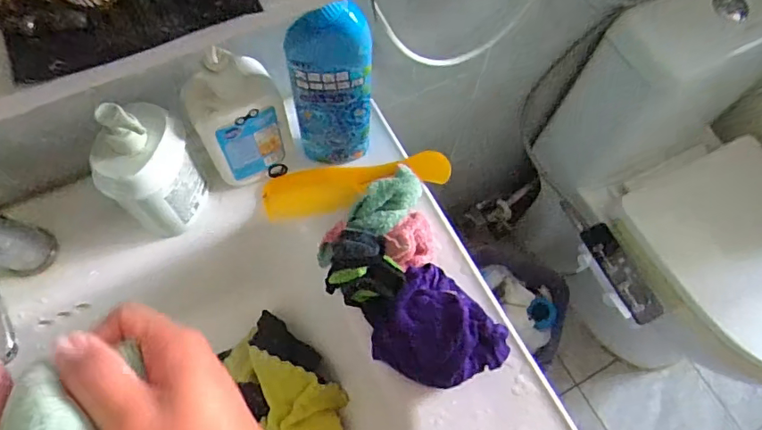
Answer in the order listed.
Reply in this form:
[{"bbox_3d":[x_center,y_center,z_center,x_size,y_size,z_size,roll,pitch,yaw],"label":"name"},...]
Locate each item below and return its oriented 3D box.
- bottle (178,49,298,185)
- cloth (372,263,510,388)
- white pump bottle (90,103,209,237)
[{"bbox_3d":[-0.137,-0.087,0.500,0.089,0.157,0.049,-21,69,-12],"label":"bottle"},{"bbox_3d":[0.058,0.111,0.481,0.110,0.047,0.101,29,68,9],"label":"cloth"},{"bbox_3d":[-0.209,-0.039,0.472,0.056,0.165,0.084,35,69,11],"label":"white pump bottle"}]

